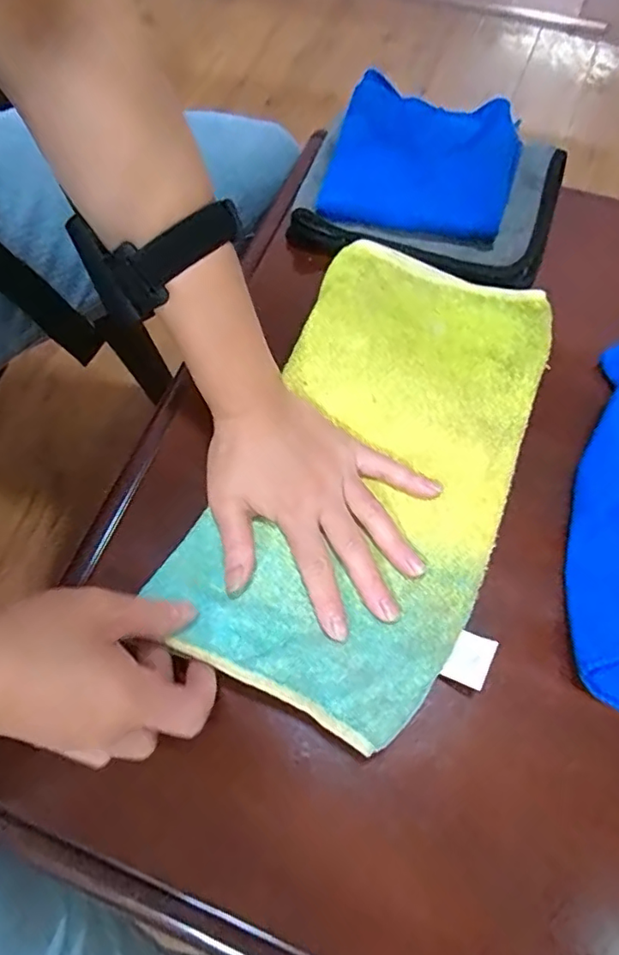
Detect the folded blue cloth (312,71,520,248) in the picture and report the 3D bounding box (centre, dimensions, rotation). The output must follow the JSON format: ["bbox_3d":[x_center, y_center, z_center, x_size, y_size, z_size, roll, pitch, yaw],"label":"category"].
[{"bbox_3d":[0.092,-0.259,0.466,0.144,0.024,0.138,14,67,8],"label":"folded blue cloth"}]

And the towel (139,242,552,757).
[{"bbox_3d":[0.041,-0.015,0.366,0.167,0.024,0.315,19,66,10],"label":"towel"}]

